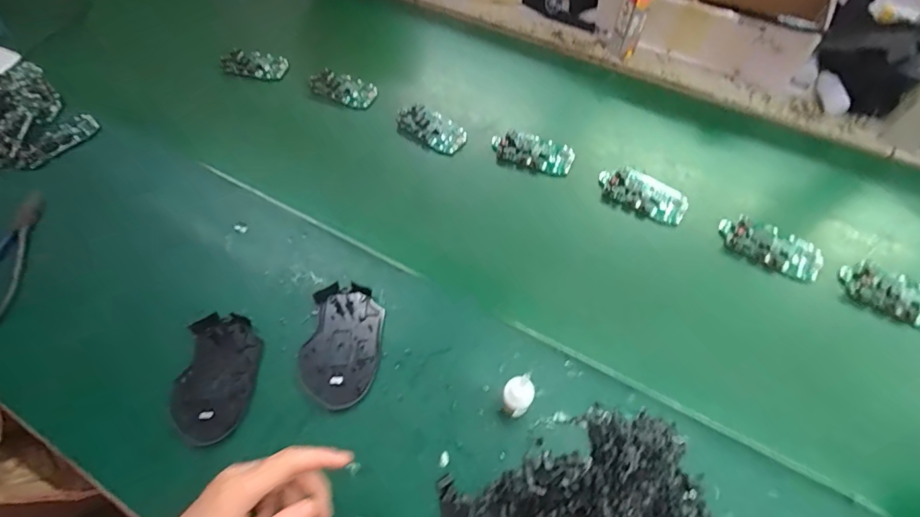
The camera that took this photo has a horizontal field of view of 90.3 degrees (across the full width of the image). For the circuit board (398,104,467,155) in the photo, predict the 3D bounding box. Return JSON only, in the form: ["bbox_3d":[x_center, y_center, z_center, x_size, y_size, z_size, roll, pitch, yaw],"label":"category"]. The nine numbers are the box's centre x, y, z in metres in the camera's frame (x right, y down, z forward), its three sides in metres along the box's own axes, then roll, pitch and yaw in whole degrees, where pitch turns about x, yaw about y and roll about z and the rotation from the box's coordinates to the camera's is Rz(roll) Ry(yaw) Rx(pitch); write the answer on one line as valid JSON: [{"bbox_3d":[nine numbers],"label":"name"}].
[{"bbox_3d":[-0.037,-0.165,0.580,0.095,0.009,0.047,35,66,19],"label":"circuit board"}]

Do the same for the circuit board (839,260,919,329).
[{"bbox_3d":[0.433,0.037,0.451,0.099,0.012,0.050,24,63,14],"label":"circuit board"}]

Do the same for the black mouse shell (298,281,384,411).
[{"bbox_3d":[-0.113,0.081,0.437,0.071,0.012,0.115,5,60,4],"label":"black mouse shell"}]

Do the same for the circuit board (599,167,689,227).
[{"bbox_3d":[0.207,-0.072,0.522,0.098,0.020,0.047,24,63,14],"label":"circuit board"}]

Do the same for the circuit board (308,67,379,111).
[{"bbox_3d":[-0.157,-0.229,0.615,0.093,0.013,0.044,20,62,12],"label":"circuit board"}]

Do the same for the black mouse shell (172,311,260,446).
[{"bbox_3d":[-0.225,0.108,0.422,0.069,0.009,0.113,2,60,2],"label":"black mouse shell"}]

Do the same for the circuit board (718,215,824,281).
[{"bbox_3d":[0.326,-0.012,0.480,0.099,0.022,0.039,24,63,14],"label":"circuit board"}]

